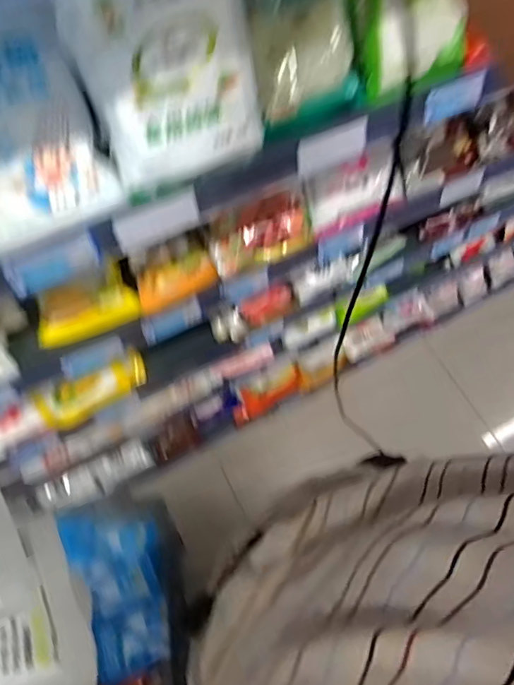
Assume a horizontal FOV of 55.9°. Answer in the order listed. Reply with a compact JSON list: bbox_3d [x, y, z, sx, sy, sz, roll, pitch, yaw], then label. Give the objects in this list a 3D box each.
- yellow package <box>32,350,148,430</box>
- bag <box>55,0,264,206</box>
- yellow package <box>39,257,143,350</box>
[{"bbox_3d":[-0.275,0.085,0.825,0.185,0.064,0.051,-28,72,-13],"label":"yellow package"},{"bbox_3d":[-0.069,-0.217,0.429,0.143,0.157,0.037,-24,47,-14],"label":"bag"},{"bbox_3d":[-0.235,-0.047,0.660,0.139,0.038,0.076,-25,72,-12],"label":"yellow package"}]

